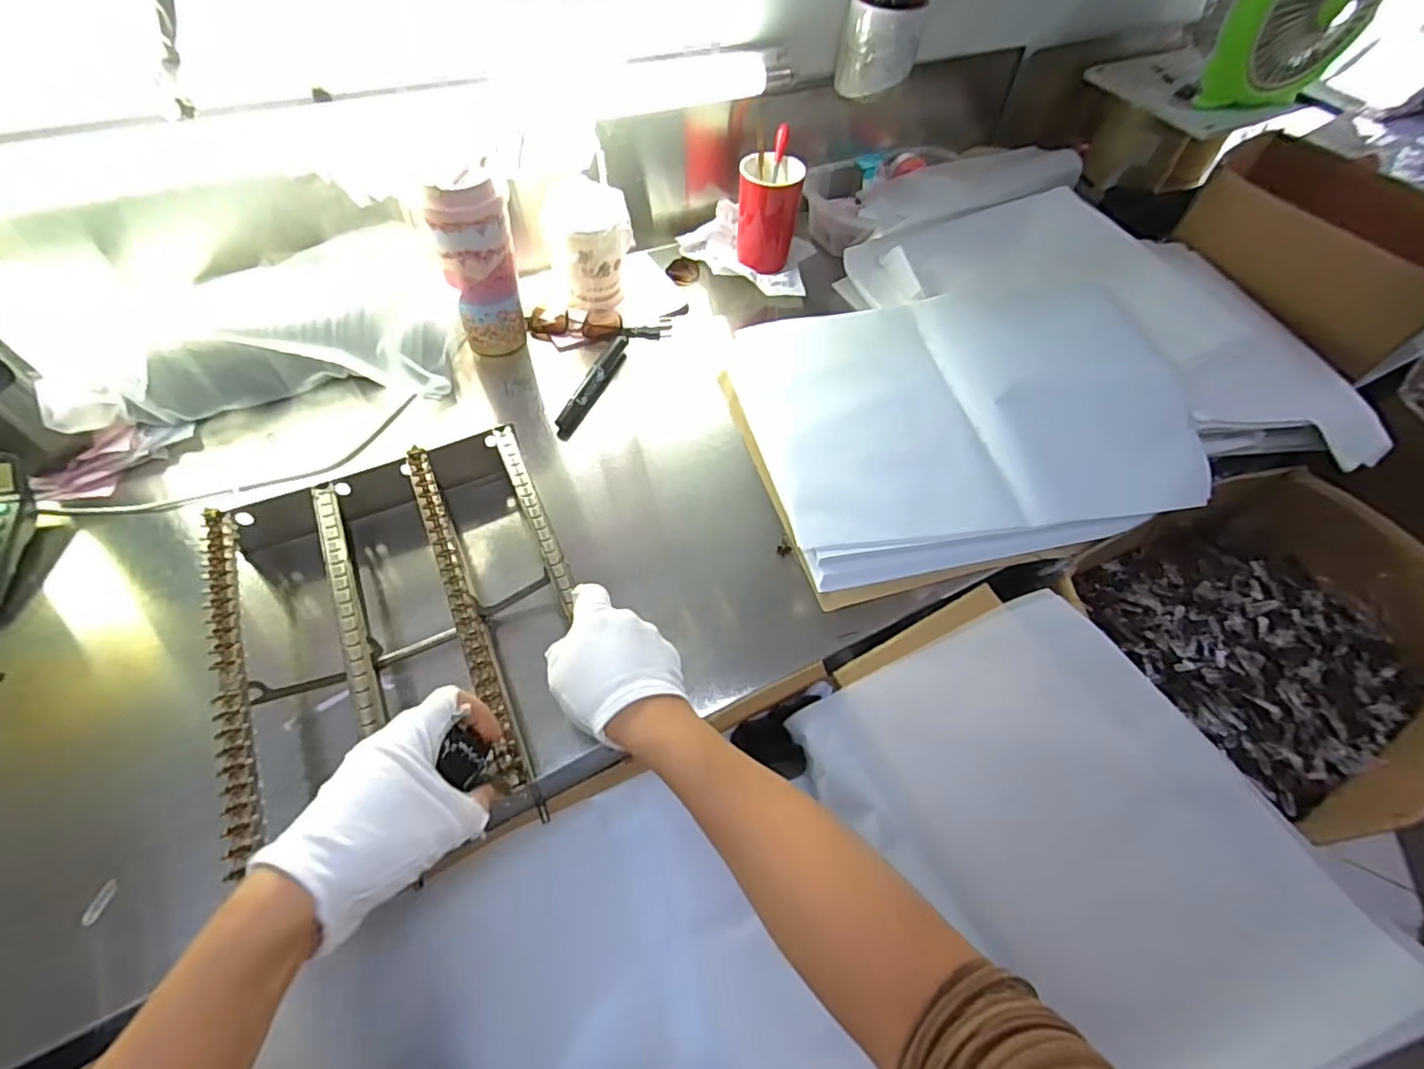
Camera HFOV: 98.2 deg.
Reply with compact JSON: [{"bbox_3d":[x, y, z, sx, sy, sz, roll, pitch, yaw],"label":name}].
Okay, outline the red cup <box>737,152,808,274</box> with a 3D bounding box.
[{"bbox_3d":[0.071,-0.408,0.788,0.077,0.111,0.076,2,56,-3],"label":"red cup"}]

